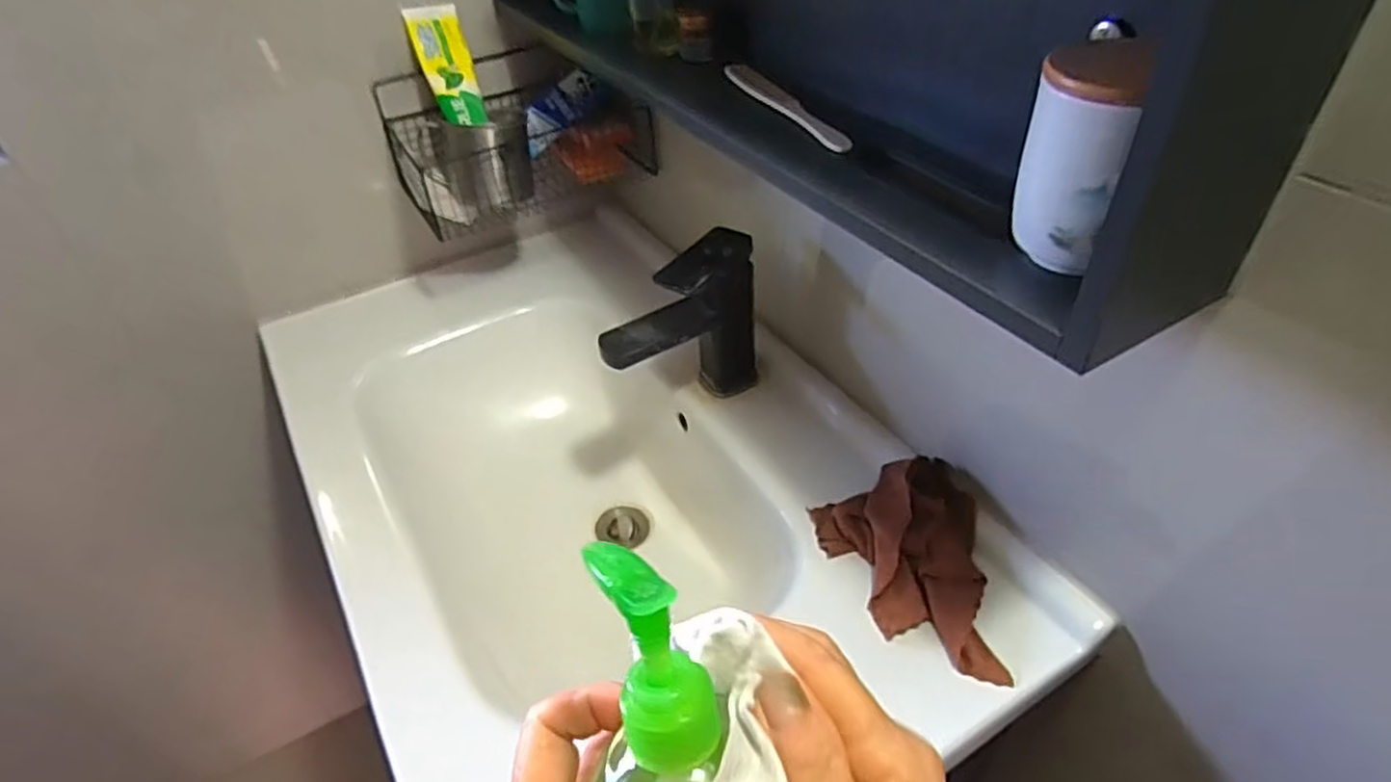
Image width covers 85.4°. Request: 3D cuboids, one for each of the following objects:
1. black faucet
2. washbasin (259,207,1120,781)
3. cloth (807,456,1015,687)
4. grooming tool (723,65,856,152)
[{"bbox_3d":[-0.012,-0.051,0.701,0.150,0.162,0.064,-24,45,-23],"label":"black faucet"},{"bbox_3d":[-0.102,0.105,0.766,0.474,0.179,0.769,-22,45,-21],"label":"washbasin"},{"bbox_3d":[0.162,0.127,0.581,0.124,0.051,0.169,2,41,5],"label":"cloth"},{"bbox_3d":[0.063,-0.215,0.562,0.026,0.006,0.182,-17,43,-16],"label":"grooming tool"}]

